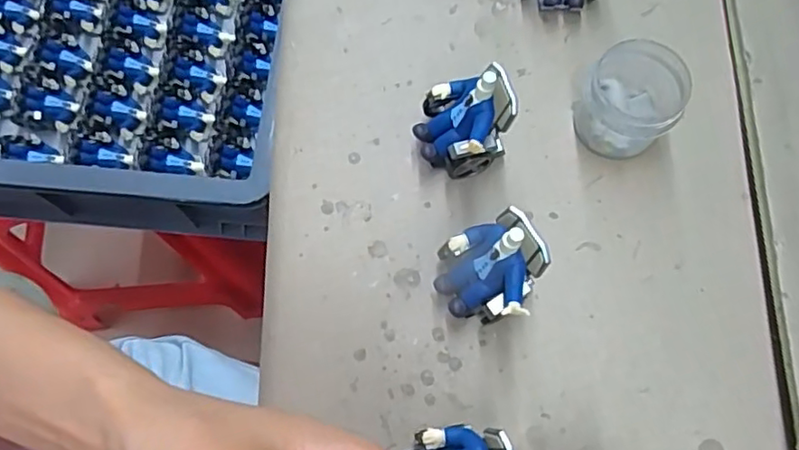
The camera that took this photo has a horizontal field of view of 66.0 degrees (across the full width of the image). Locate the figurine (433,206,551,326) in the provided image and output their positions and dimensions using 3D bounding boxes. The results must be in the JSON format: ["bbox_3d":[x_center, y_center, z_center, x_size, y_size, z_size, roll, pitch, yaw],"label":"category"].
[{"bbox_3d":[0.045,0.024,0.307,0.048,0.065,0.046,-14,71,-5],"label":"figurine"}]

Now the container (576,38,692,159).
[{"bbox_3d":[0.129,-0.070,0.350,0.050,0.050,0.048,0,70,0],"label":"container"}]

